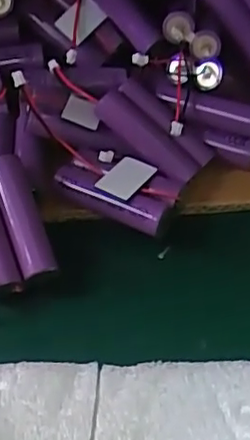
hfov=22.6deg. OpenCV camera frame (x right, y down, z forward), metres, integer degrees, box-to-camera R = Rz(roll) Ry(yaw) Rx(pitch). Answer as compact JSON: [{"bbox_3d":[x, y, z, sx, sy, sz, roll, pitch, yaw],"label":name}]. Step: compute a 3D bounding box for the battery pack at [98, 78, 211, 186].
[{"bbox_3d":[0.017,-0.049,0.349,0.065,0.016,0.036,40,51,4],"label":"battery pack"}]

